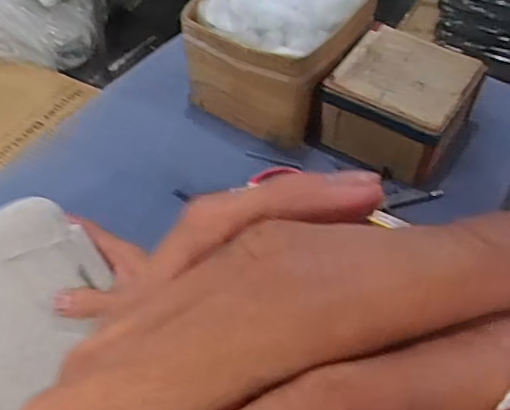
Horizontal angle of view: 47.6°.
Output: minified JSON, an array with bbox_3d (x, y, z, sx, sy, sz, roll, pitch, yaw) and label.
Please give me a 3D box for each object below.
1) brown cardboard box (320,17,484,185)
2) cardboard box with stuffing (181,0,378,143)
[{"bbox_3d":[0.250,-0.174,1.006,0.212,0.130,0.213,28,55,21],"label":"brown cardboard box"},{"bbox_3d":[0.052,-0.314,1.037,0.270,0.242,0.299,26,54,20],"label":"cardboard box with stuffing"}]

